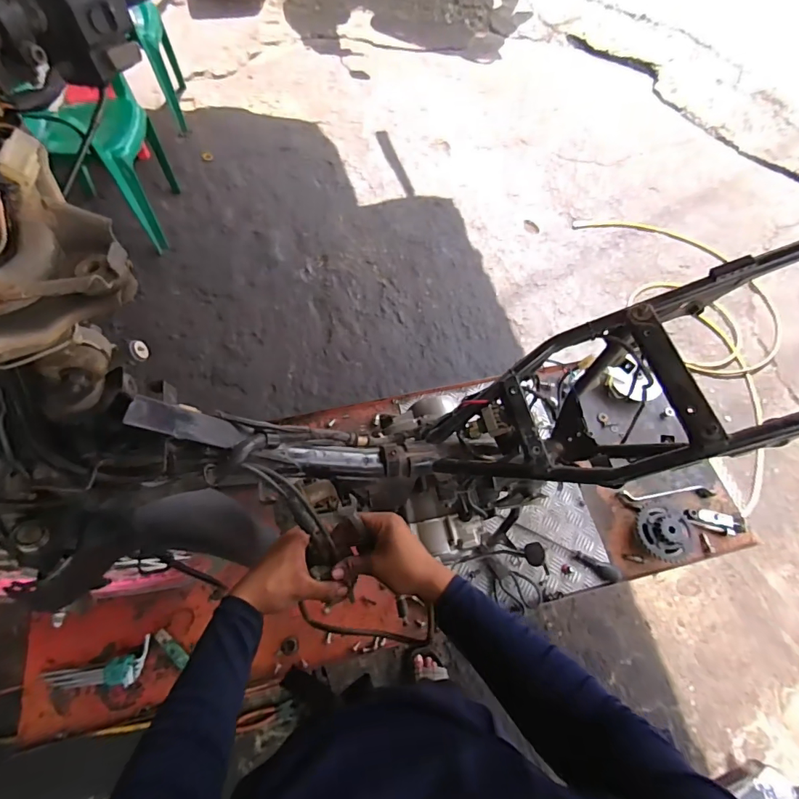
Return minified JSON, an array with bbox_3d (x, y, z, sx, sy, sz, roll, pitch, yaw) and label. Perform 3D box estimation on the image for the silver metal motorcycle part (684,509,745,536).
[{"bbox_3d":[0.795,0.308,1.123,0.141,0.033,0.046,15,62,5],"label":"silver metal motorcycle part"}]

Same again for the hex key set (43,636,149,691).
[{"bbox_3d":[-0.613,0.561,0.899,0.199,0.035,0.076,-15,64,-11],"label":"hex key set"}]

